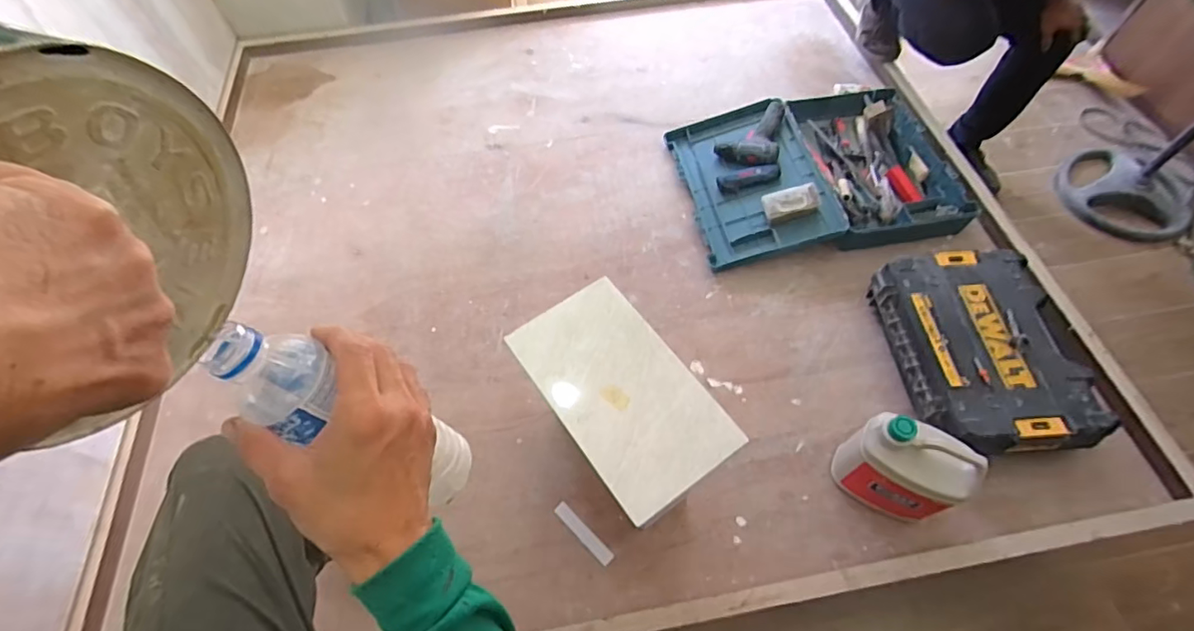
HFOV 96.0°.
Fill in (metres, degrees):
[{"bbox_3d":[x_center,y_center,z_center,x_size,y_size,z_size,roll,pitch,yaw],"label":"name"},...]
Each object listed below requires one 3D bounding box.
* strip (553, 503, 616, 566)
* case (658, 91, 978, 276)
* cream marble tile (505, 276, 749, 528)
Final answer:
[{"bbox_3d":[-0.025,0.409,1.010,0.025,0.005,0.137,-39,66,-24],"label":"strip"},{"bbox_3d":[0.549,-0.380,1.400,0.663,0.107,0.518,-4,59,-1],"label":"case"},{"bbox_3d":[0.034,0.108,0.793,0.195,0.017,0.343,-32,64,-16],"label":"cream marble tile"}]

